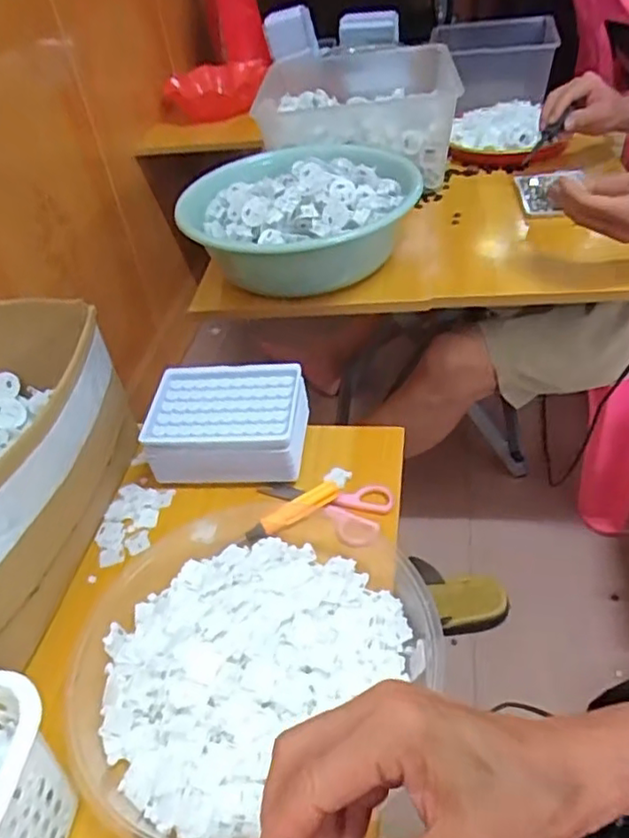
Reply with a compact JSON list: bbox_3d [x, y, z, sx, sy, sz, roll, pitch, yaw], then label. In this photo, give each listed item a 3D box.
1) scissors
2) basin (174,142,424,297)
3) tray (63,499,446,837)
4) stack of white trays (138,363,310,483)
[{"bbox_3d":[0.005,0.074,0.534,0.114,0.013,0.062,8,44,17],"label":"scissors"},{"bbox_3d":[-0.011,-0.246,0.805,0.257,0.106,0.272,-4,41,4],"label":"basin"},{"bbox_3d":[-0.055,0.149,0.445,0.235,0.048,0.221,-4,41,4],"label":"tray"},{"bbox_3d":[-0.076,0.003,0.583,0.139,0.052,0.106,-1,42,7],"label":"stack of white trays"}]

